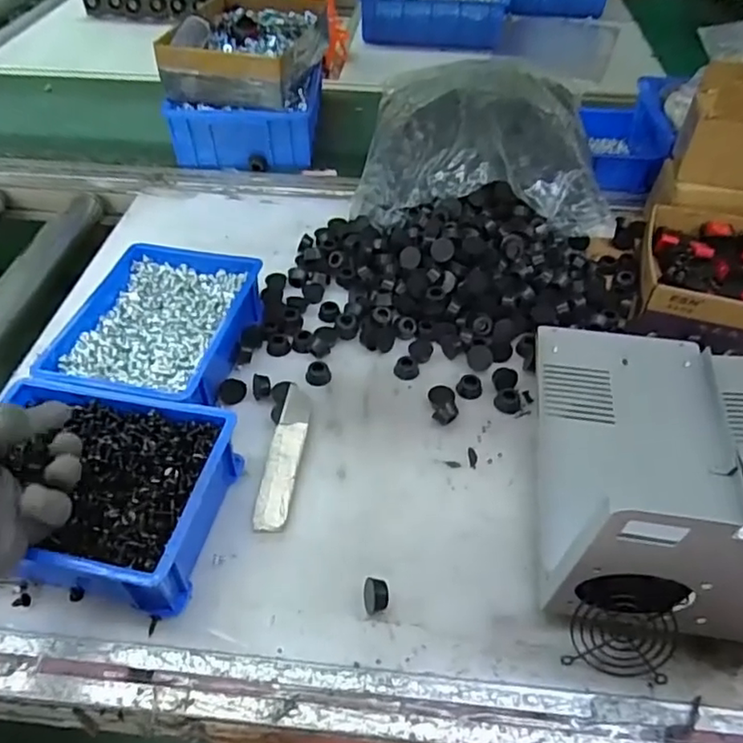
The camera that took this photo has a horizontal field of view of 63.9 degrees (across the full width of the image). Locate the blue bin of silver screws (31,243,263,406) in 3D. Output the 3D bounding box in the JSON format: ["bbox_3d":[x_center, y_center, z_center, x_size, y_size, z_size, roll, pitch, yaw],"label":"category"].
[{"bbox_3d":[-0.202,-0.040,0.581,0.151,0.061,0.198,10,49,9],"label":"blue bin of silver screws"}]

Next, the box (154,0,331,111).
[{"bbox_3d":[-0.169,-0.462,0.840,0.189,0.063,0.249,7,48,6],"label":"box"}]

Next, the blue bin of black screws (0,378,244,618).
[{"bbox_3d":[-0.207,0.091,0.457,0.185,0.060,0.145,9,49,8],"label":"blue bin of black screws"}]

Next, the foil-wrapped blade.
[{"bbox_3d":[-0.073,0.072,0.511,0.027,0.017,0.136,6,48,5],"label":"foil-wrapped blade"}]

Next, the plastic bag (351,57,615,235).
[{"bbox_3d":[0.143,-0.295,0.761,0.280,0.106,0.315,7,48,6],"label":"plastic bag"}]

